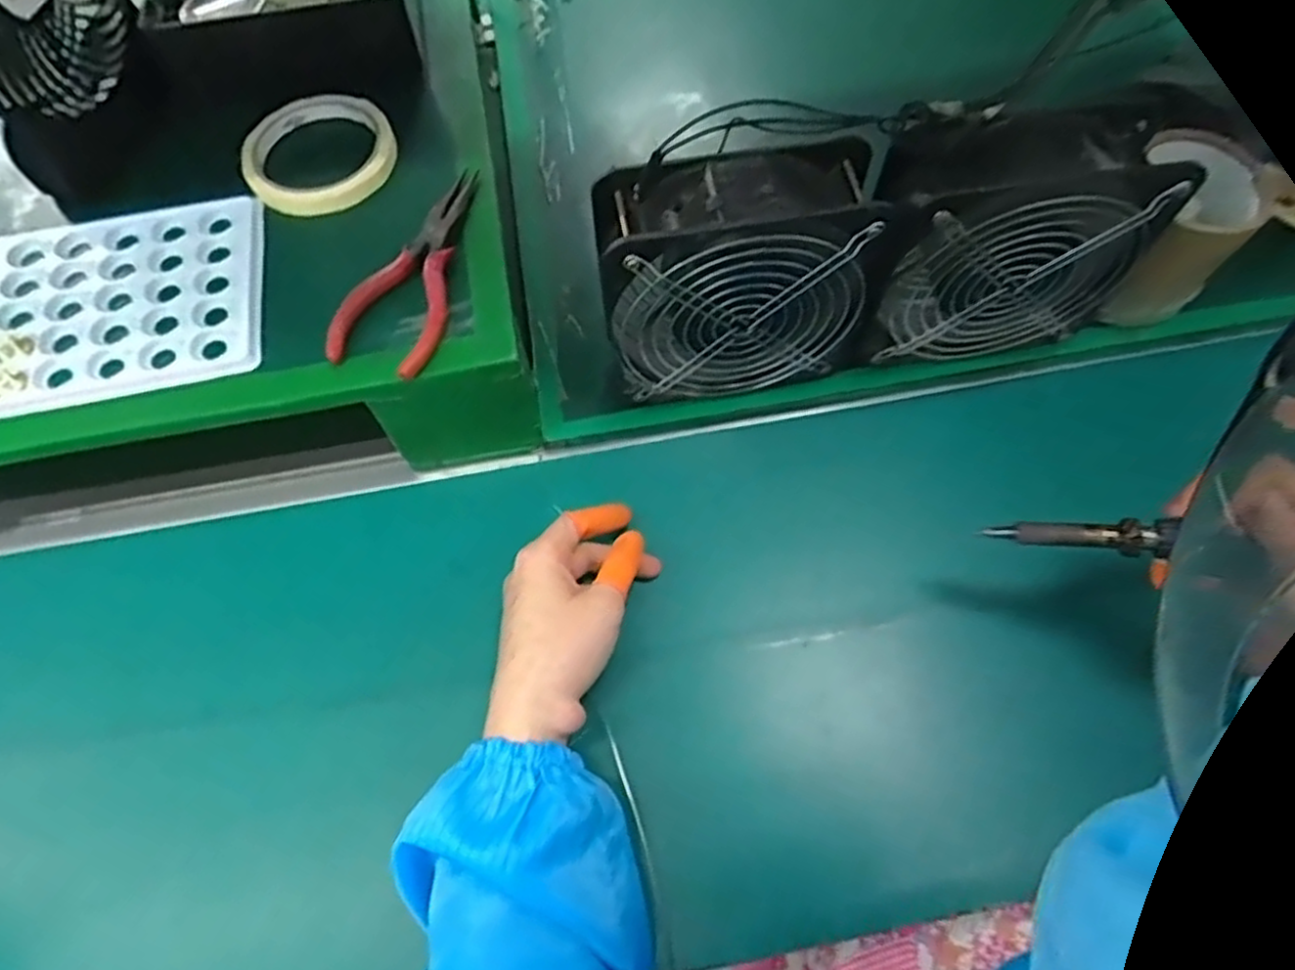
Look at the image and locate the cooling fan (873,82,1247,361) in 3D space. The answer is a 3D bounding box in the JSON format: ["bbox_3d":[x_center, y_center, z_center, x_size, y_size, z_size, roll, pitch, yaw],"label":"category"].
[{"bbox_3d":[0.196,-0.135,0.417,0.151,0.138,0.056,-7,63,-2],"label":"cooling fan"}]

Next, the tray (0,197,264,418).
[{"bbox_3d":[-0.302,-0.105,0.422,0.158,0.008,0.130,-12,64,-5],"label":"tray"}]

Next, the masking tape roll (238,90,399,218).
[{"bbox_3d":[-0.208,-0.211,0.468,0.093,0.019,0.093,0,63,1],"label":"masking tape roll"}]

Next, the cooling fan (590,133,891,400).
[{"bbox_3d":[0.050,-0.112,0.425,0.150,0.149,0.059,-8,63,-3],"label":"cooling fan"}]

